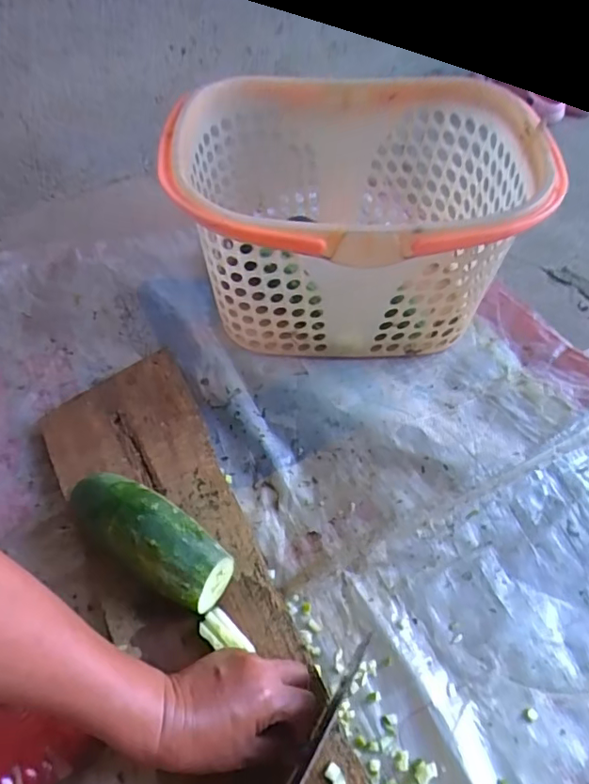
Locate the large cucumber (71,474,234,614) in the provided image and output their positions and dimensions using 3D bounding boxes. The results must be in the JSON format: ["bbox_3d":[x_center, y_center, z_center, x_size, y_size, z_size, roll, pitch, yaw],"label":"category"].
[{"bbox_3d":[-0.136,0.131,0.492,0.164,0.070,0.061,29,61,15],"label":"large cucumber"}]

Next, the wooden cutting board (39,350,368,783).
[{"bbox_3d":[-0.079,0.219,0.480,0.162,0.030,0.620,-20,56,-15],"label":"wooden cutting board"}]

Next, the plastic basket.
[{"bbox_3d":[0.062,-0.225,0.679,0.384,0.216,0.344,-6,55,-6],"label":"plastic basket"}]

